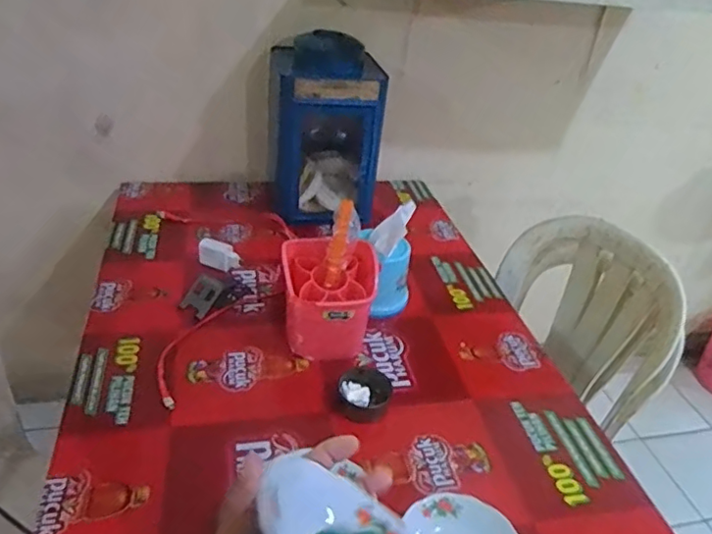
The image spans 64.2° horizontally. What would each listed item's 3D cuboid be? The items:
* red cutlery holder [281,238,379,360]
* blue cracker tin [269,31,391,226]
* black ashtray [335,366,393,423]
[{"bbox_3d":[-0.050,0.057,0.992,0.154,0.192,0.141,5,35,-4],"label":"red cutlery holder"},{"bbox_3d":[-0.074,-0.342,1.363,0.248,0.382,0.258,2,36,-8],"label":"blue cracker tin"},{"bbox_3d":[0.013,0.202,0.917,0.084,0.040,0.085,5,35,-4],"label":"black ashtray"}]

